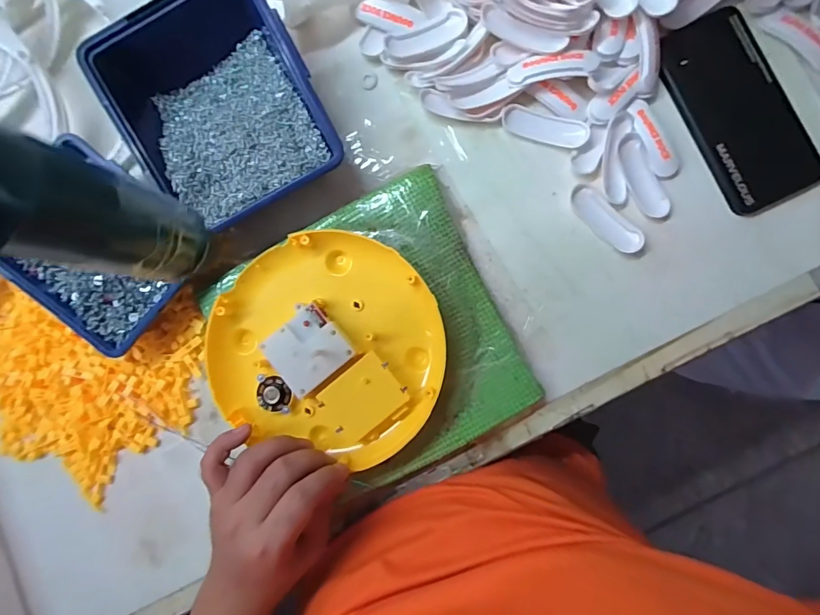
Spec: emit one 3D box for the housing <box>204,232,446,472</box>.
[{"bbox_3d":[-0.064,0.028,0.361,0.179,0.035,0.168,0,90,4],"label":"housing"}]

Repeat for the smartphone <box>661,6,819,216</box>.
[{"bbox_3d":[0.266,-0.159,0.367,0.080,0.010,0.158,-28,88,4],"label":"smartphone"}]

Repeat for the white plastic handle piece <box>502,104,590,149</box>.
[{"bbox_3d":[0.111,-0.149,0.375,0.070,0.006,0.024,20,91,4],"label":"white plastic handle piece"}]

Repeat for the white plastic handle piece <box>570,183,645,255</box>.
[{"bbox_3d":[0.161,-0.071,0.376,0.069,0.009,0.023,45,93,3],"label":"white plastic handle piece"}]

